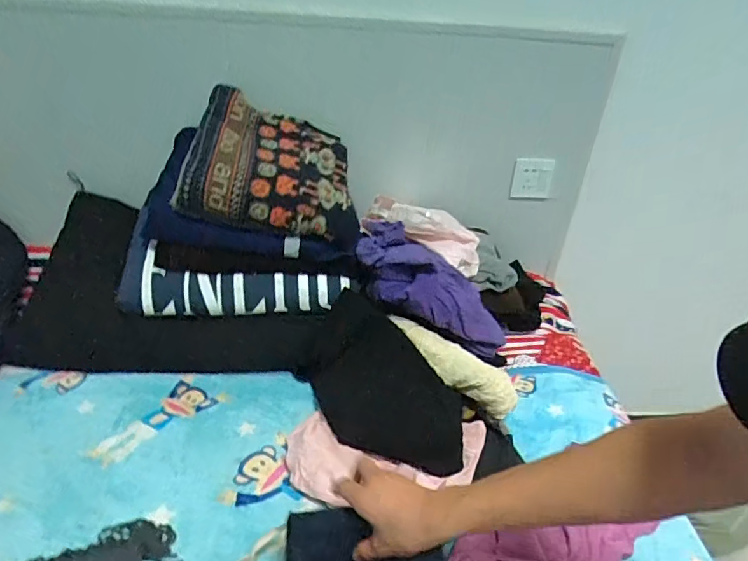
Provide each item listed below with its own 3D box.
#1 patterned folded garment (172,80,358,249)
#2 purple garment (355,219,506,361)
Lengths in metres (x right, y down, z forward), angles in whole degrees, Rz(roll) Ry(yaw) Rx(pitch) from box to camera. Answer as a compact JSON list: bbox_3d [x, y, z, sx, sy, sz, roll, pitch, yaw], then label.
[{"bbox_3d":[-0.185,-0.207,0.901,0.304,0.170,0.233,1,34,-5],"label":"patterned folded garment"},{"bbox_3d":[0.101,0.012,0.878,0.325,0.101,0.157,40,43,7],"label":"purple garment"}]

